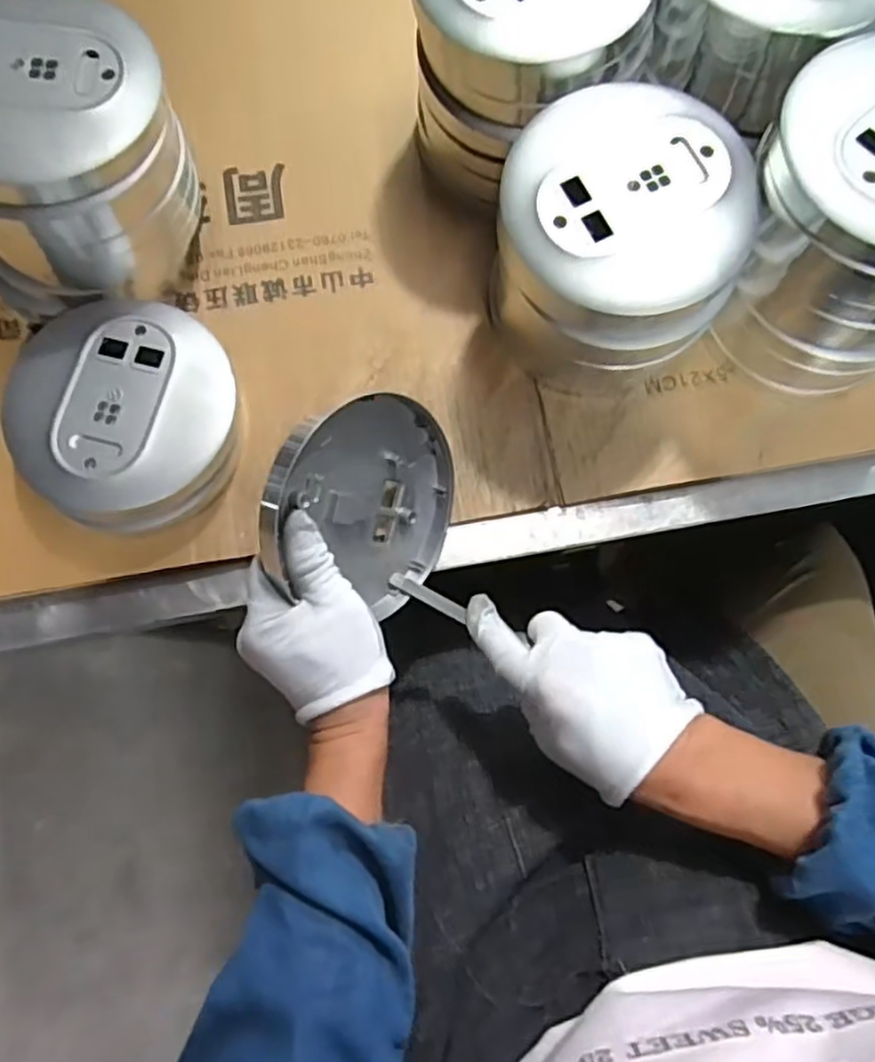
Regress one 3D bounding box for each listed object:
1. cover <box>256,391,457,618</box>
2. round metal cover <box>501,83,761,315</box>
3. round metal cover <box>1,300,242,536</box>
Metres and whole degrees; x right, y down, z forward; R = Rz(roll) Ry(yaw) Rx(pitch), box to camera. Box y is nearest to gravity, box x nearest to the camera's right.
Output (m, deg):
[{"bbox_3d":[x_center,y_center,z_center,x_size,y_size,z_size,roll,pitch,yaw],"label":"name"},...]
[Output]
[{"bbox_3d":[-0.040,-0.019,0.407,0.017,0.127,0.119,17,86,41],"label":"cover"},{"bbox_3d":[0.100,-0.175,0.369,0.126,0.017,0.119,0,78,-1],"label":"round metal cover"},{"bbox_3d":[-0.190,-0.073,0.436,0.129,0.049,0.130,0,78,-1],"label":"round metal cover"}]

